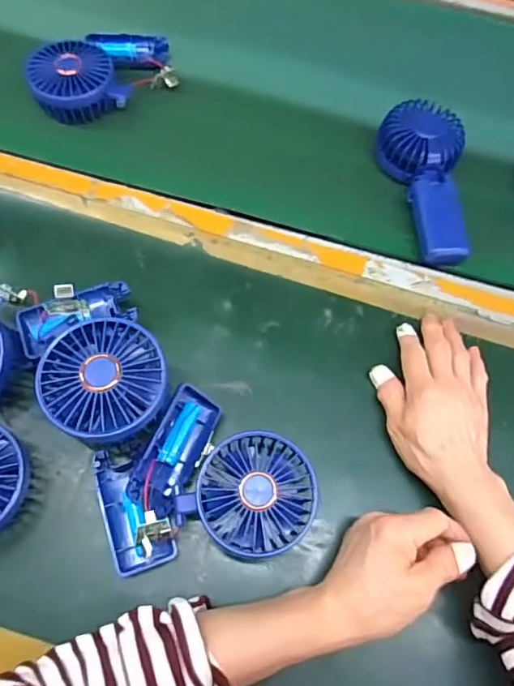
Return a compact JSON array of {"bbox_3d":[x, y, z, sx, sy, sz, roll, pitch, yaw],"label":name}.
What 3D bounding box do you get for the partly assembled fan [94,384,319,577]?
[{"bbox_3d":[-0.040,0.098,0.396,0.151,0.048,0.118,-5,65,-6],"label":"partly assembled fan"}]

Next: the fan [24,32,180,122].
[{"bbox_3d":[-0.165,-0.301,0.574,0.145,0.043,0.117,-5,65,-6],"label":"fan"}]

